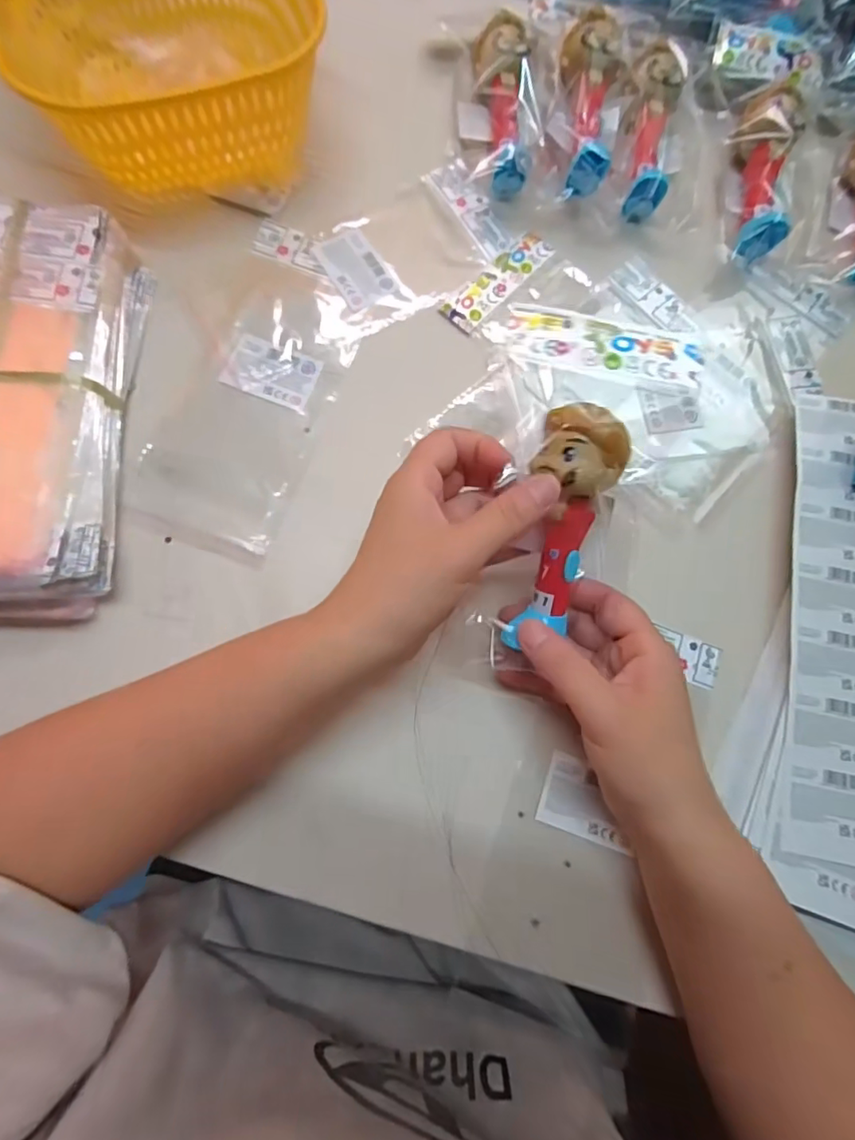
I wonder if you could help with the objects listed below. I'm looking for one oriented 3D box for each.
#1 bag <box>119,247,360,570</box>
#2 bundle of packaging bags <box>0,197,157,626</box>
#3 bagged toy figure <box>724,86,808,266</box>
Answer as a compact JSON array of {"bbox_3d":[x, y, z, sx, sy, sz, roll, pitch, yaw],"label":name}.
[{"bbox_3d":[-0.117,-0.115,0.363,0.103,0.005,0.200,20,76,2],"label":"bag"},{"bbox_3d":[-0.254,-0.099,0.334,0.128,0.046,0.258,0,76,-3],"label":"bundle of packaging bags"},{"bbox_3d":[0.246,-0.288,0.407,0.043,0.035,0.135,10,78,0],"label":"bagged toy figure"}]

